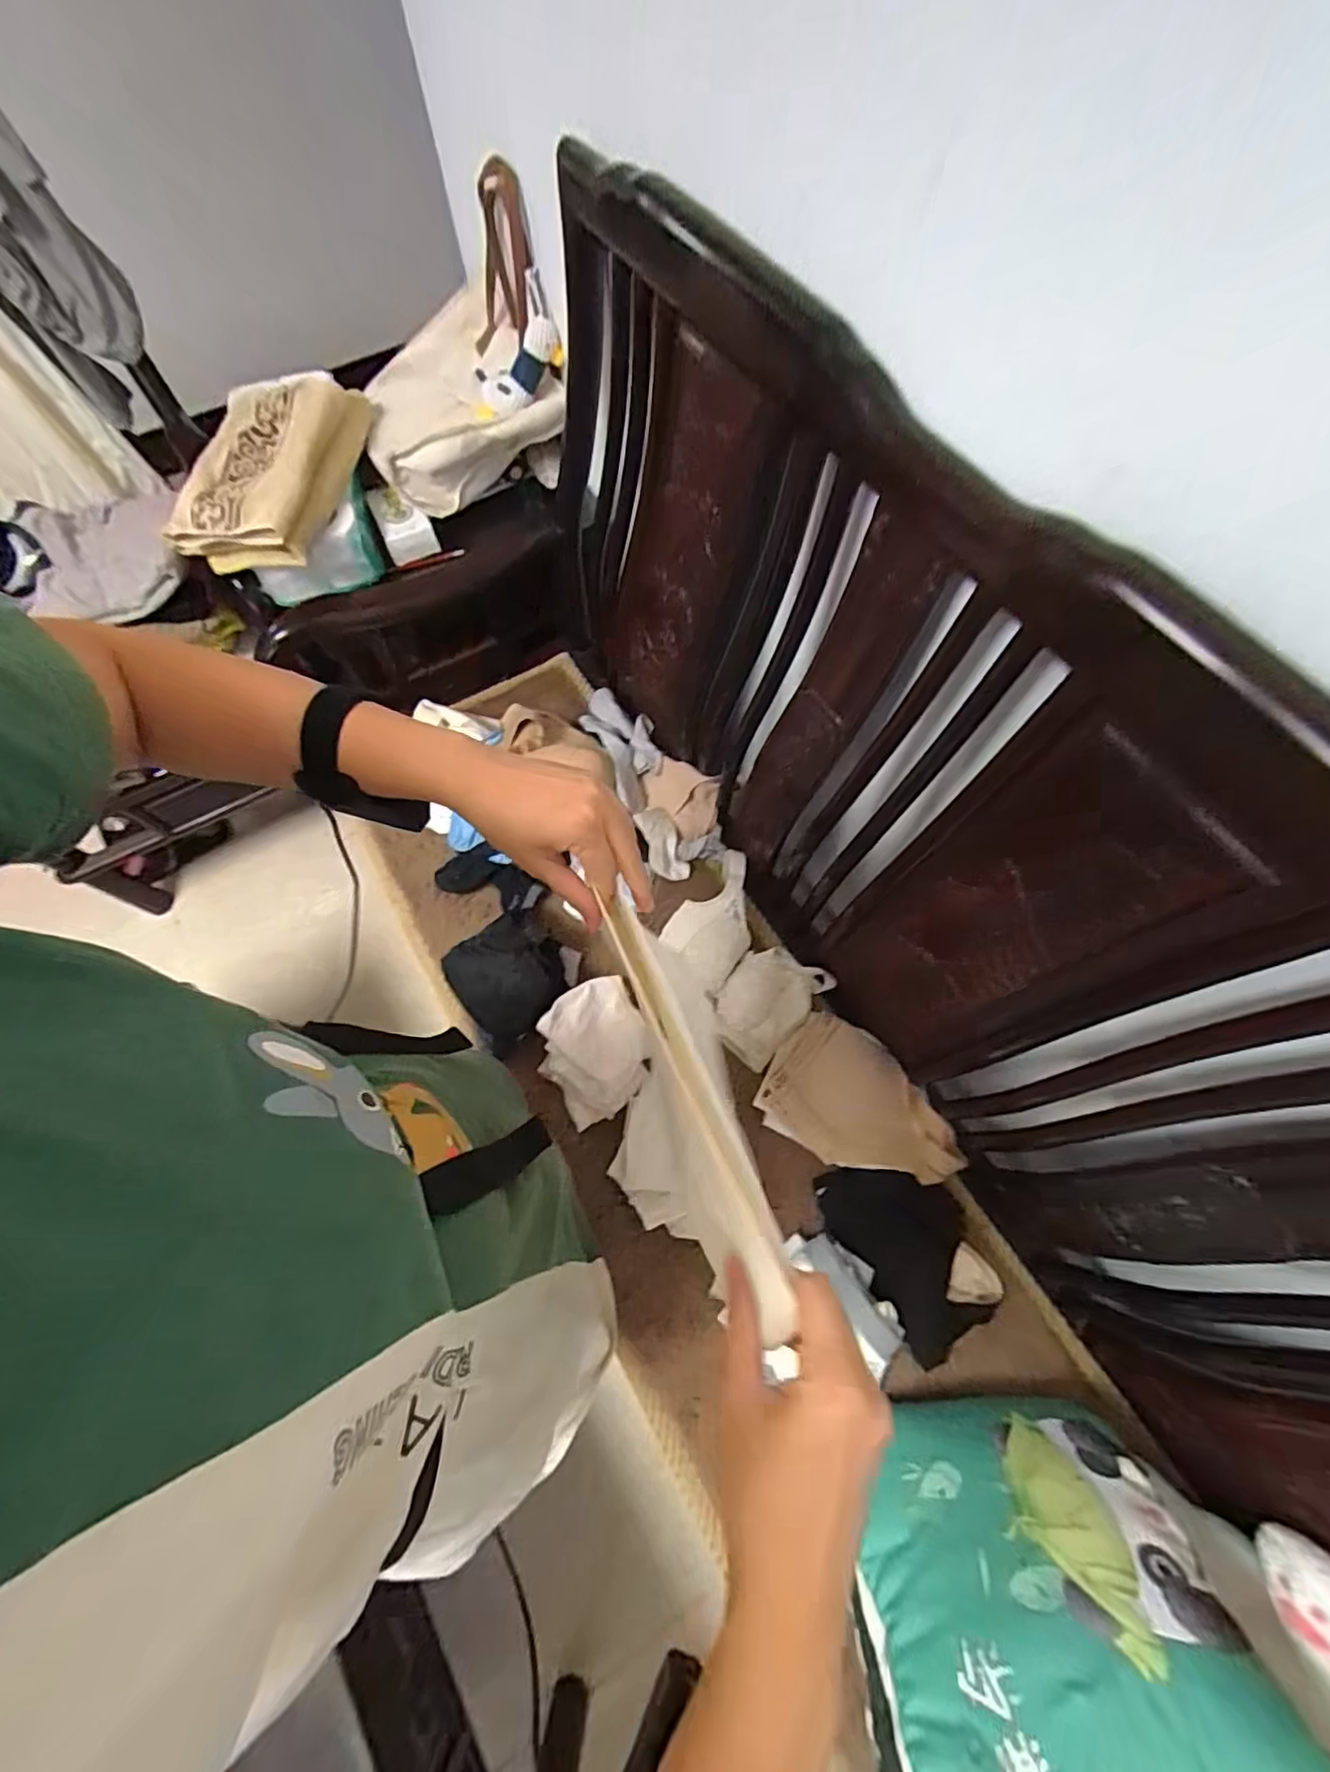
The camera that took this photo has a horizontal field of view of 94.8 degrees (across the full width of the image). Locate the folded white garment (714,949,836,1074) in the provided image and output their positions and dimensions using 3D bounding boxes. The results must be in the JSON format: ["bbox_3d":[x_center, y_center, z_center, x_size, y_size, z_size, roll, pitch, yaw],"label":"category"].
[{"bbox_3d":[0.149,0.170,0.918,0.122,0.021,0.179,39,73,15],"label":"folded white garment"}]

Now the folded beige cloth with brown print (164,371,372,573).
[{"bbox_3d":[-0.578,-0.642,0.930,0.192,0.079,0.364,8,68,4],"label":"folded beige cloth with brown print"}]

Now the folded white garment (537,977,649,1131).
[{"bbox_3d":[-0.097,0.230,0.878,0.167,0.056,0.171,-36,72,-13],"label":"folded white garment"}]

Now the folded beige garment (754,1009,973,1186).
[{"bbox_3d":[0.279,0.299,0.841,0.273,0.057,0.188,28,71,12],"label":"folded beige garment"}]

